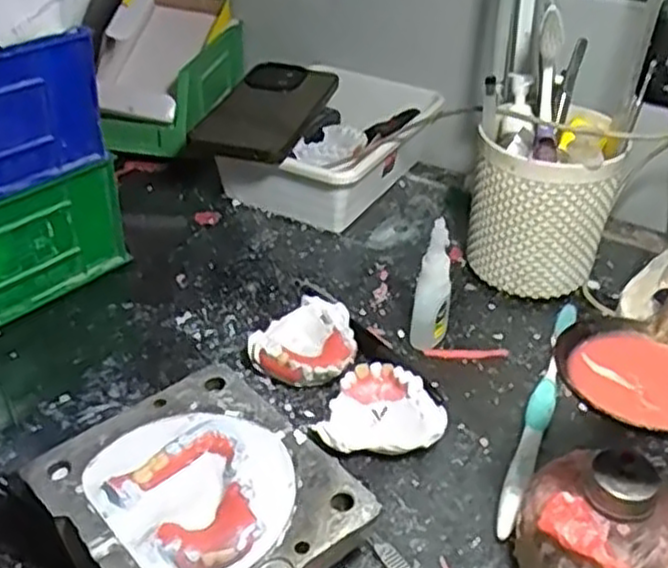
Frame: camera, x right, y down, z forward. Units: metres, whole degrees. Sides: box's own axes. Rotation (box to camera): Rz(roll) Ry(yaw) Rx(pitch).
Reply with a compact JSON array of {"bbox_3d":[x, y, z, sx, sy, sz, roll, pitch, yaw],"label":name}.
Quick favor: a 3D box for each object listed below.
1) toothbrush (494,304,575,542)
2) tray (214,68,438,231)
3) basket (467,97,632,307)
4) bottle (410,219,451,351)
[{"bbox_3d":[0.119,0.074,0.440,0.014,0.016,0.177,15,39,17],"label":"toothbrush"},{"bbox_3d":[0.005,-0.115,0.648,0.121,0.062,0.186,21,41,24],"label":"tray"},{"bbox_3d":[0.140,-0.054,0.527,0.095,0.115,0.078,6,37,6],"label":"basket"},{"bbox_3d":[0.062,0.005,0.473,0.020,0.088,0.023,16,39,18],"label":"bottle"}]

